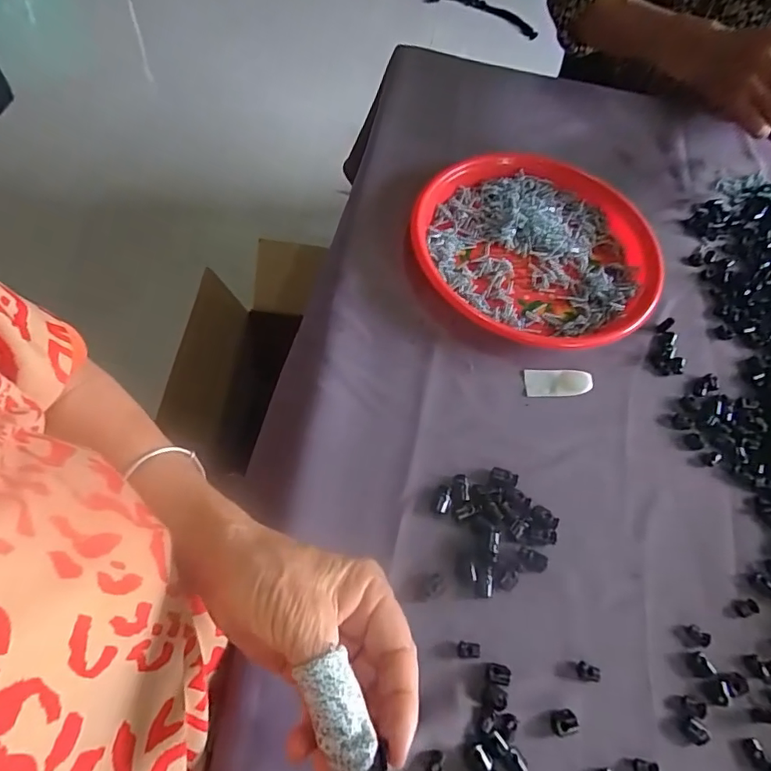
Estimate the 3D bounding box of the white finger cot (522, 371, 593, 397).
[{"bbox_3d":[0.149,-0.002,0.435,0.055,0.010,0.025,6,62,-5],"label":"white finger cot"}]

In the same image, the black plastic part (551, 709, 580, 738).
[{"bbox_3d":[0.113,0.212,0.317,0.018,0.004,0.014,-4,64,-10],"label":"black plastic part"}]

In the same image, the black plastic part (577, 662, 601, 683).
[{"bbox_3d":[0.135,0.191,0.334,0.015,0.004,0.011,18,62,1],"label":"black plastic part"}]

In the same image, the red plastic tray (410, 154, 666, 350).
[{"bbox_3d":[0.145,-0.134,0.492,0.227,0.031,0.225,5,62,-5],"label":"red plastic tray"}]

